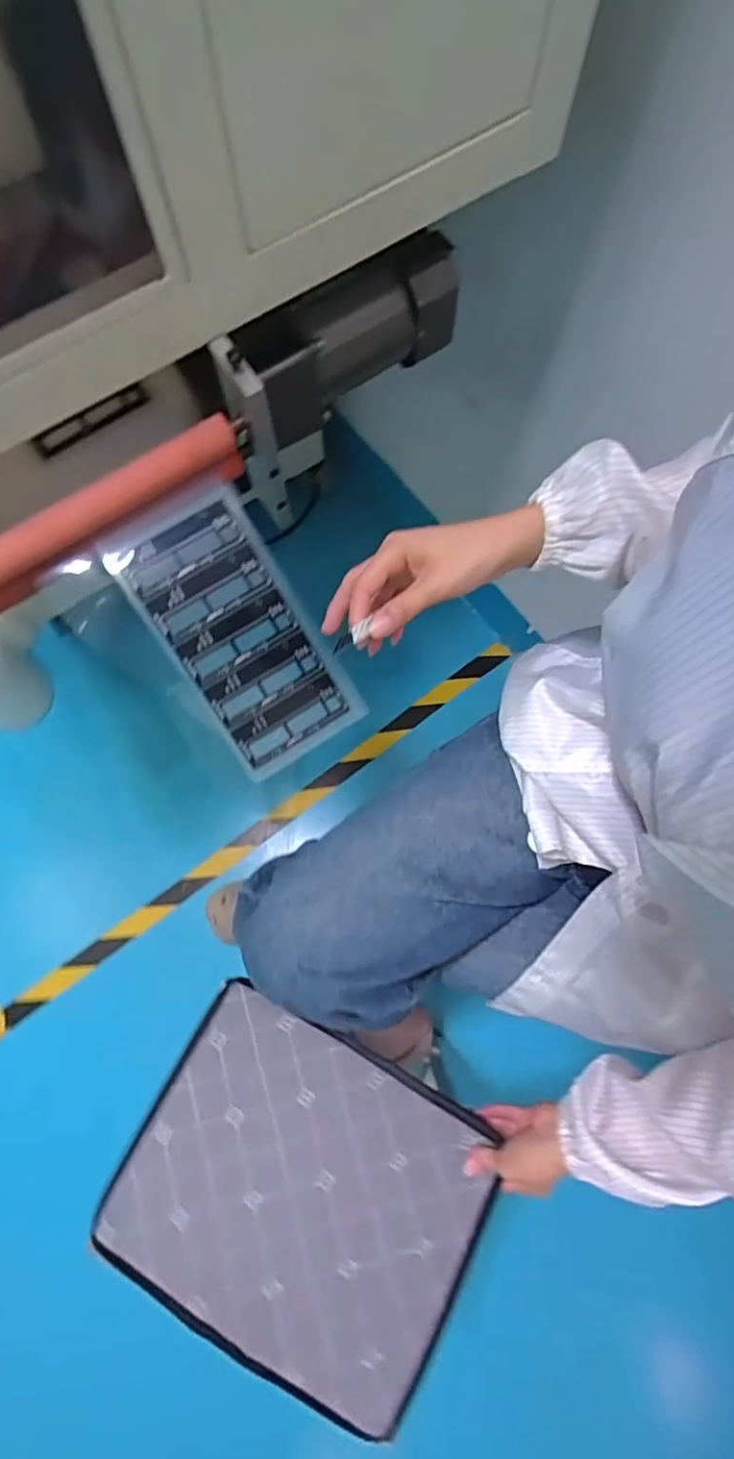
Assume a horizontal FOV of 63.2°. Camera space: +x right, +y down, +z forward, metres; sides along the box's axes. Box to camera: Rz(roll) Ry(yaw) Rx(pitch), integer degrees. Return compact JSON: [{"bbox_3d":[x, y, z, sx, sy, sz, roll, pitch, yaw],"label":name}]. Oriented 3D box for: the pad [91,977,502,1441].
[{"bbox_3d":[-0.064,0.435,0.564,0.315,0.013,0.261,28,77,6],"label":"pad"}]

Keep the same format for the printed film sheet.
[{"bbox_3d":[-0.093,-0.070,0.439,0.099,0.008,0.199,-33,103,-6],"label":"printed film sheet"}]

